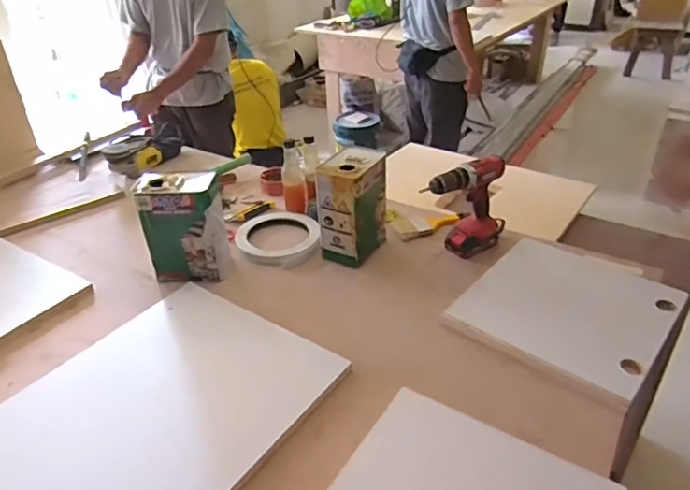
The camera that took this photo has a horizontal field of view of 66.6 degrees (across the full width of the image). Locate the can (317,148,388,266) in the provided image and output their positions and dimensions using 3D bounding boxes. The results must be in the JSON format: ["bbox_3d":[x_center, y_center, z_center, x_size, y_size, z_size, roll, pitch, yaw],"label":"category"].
[{"bbox_3d":[0.018,-0.089,1.207,0.122,0.227,0.155,16,38,24],"label":"can"}]

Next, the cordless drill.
[{"bbox_3d":[0.282,-0.072,1.191,0.238,0.230,0.072,-14,36,-18],"label":"cordless drill"}]

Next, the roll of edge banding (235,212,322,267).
[{"bbox_3d":[-0.163,-0.021,1.280,0.203,0.026,0.185,-1,34,1],"label":"roll of edge banding"}]

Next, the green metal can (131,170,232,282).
[{"bbox_3d":[-0.350,-0.038,1.154,0.170,0.219,0.126,-5,34,-6],"label":"green metal can"}]

